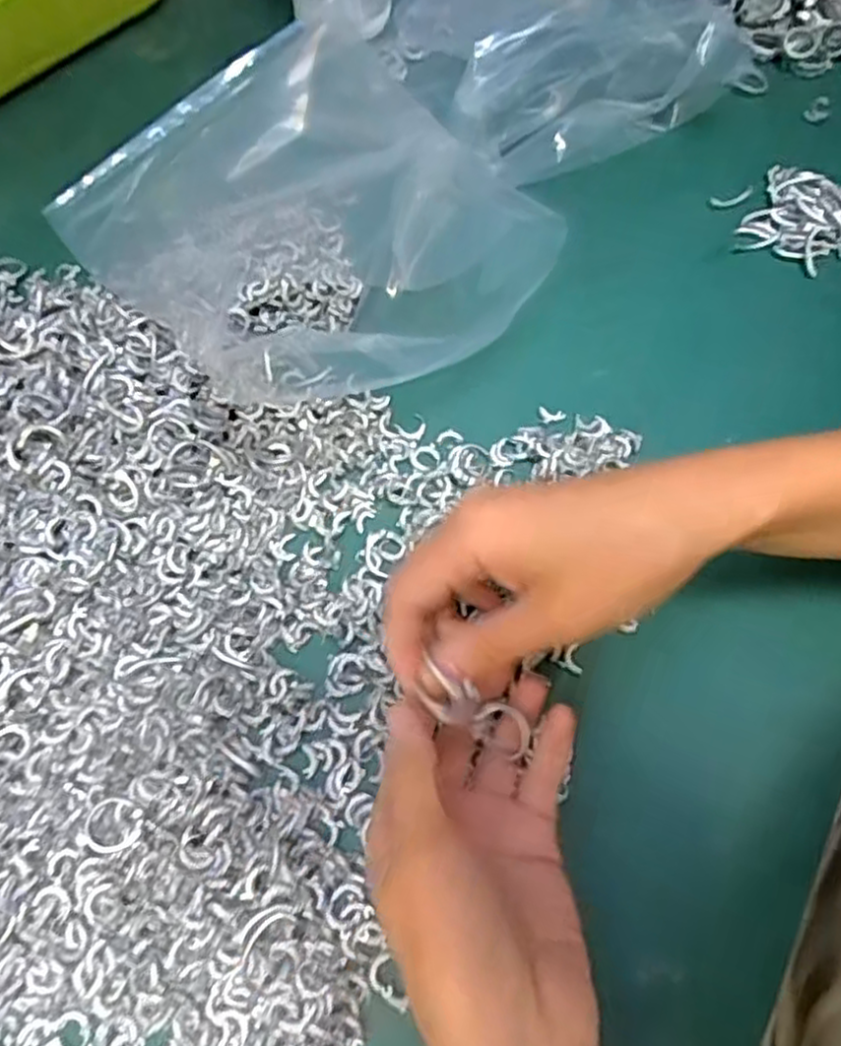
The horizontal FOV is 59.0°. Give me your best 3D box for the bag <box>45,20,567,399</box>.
[{"bbox_3d":[-0.081,-0.173,0.394,0.198,0.078,0.252,-29,70,-12],"label":"bag"}]

